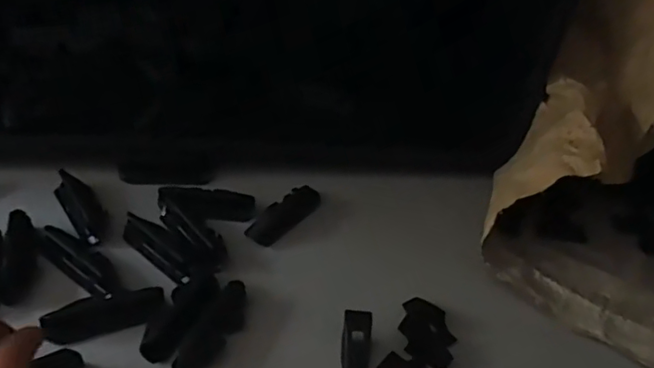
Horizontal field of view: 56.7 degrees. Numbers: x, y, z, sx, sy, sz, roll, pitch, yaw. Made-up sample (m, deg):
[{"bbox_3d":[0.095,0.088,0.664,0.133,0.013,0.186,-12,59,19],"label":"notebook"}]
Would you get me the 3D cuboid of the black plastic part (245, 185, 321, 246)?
[{"bbox_3d":[-0.030,0.020,0.470,0.021,0.010,0.074,32,46,24],"label":"black plastic part"}]

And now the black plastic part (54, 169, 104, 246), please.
[{"bbox_3d":[-0.181,0.015,0.451,0.024,0.019,0.066,-22,50,-31],"label":"black plastic part"}]

